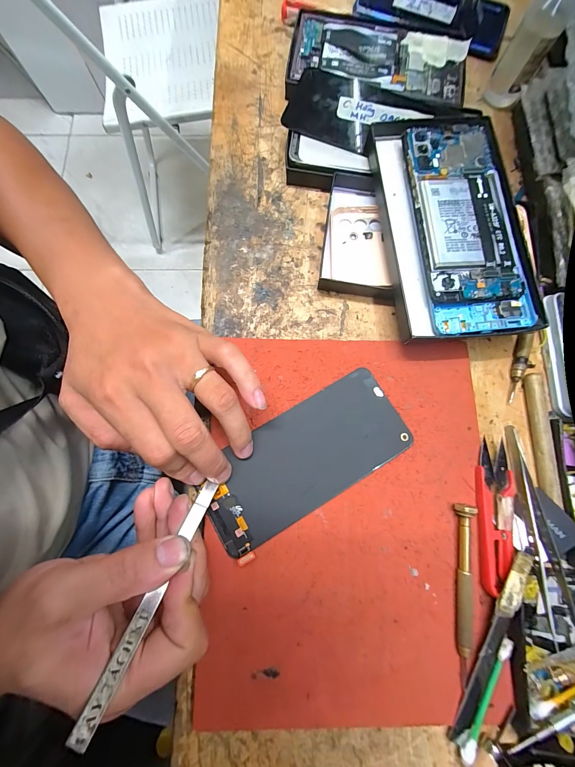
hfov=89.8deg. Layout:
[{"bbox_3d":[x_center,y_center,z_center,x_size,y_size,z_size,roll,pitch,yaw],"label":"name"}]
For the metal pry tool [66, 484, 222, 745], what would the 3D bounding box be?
[{"bbox_3d":[-0.070,0.111,0.158,0.009,0.004,0.118,21,50,5],"label":"metal pry tool"}]

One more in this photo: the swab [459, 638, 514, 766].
[{"bbox_3d":[0.124,0.195,0.178,0.008,0.004,0.073,27,80,6],"label":"swab"}]

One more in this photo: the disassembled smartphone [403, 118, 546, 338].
[{"bbox_3d":[0.137,-0.120,0.218,0.075,0.010,0.172,-5,83,-1],"label":"disassembled smartphone"}]

